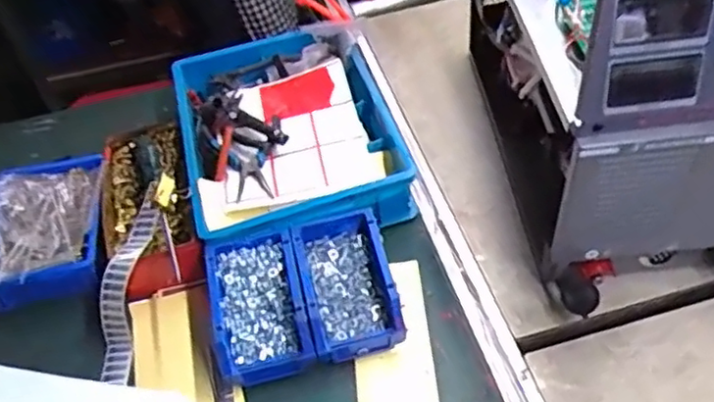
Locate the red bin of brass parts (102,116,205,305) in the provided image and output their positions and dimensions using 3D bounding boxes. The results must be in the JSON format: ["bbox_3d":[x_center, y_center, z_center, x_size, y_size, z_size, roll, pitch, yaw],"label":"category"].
[{"bbox_3d":[-0.279,0.000,0.862,0.113,0.085,0.251,-17,49,-9],"label":"red bin of brass parts"}]

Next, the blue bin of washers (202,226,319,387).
[{"bbox_3d":[-0.113,0.122,0.747,0.100,0.068,0.161,-15,48,-7],"label":"blue bin of washers"}]

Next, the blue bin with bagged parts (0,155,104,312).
[{"bbox_3d":[-0.403,0.037,0.849,0.144,0.076,0.205,-13,48,-4],"label":"blue bin with bagged parts"}]

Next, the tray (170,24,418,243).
[{"bbox_3d":[-0.097,-0.103,0.903,0.275,0.092,0.357,-14,48,-5],"label":"tray"}]

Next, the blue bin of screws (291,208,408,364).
[{"bbox_3d":[-0.012,0.096,0.757,0.101,0.066,0.169,-12,48,-5],"label":"blue bin of screws"}]

